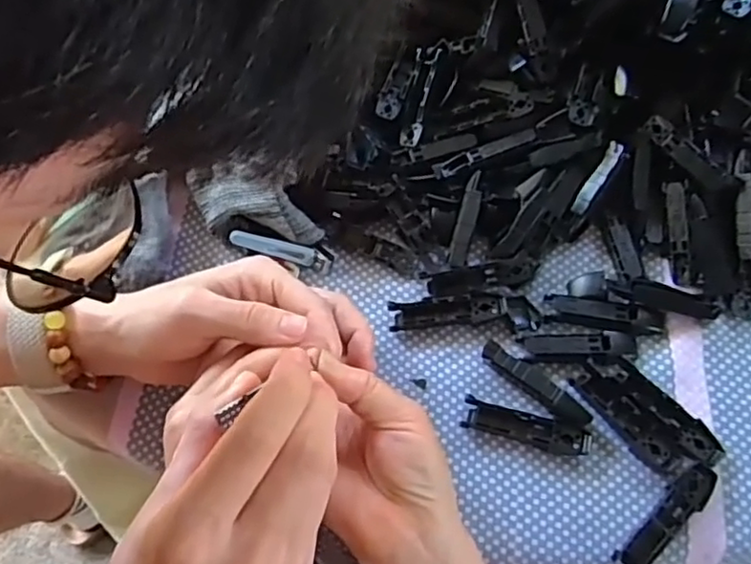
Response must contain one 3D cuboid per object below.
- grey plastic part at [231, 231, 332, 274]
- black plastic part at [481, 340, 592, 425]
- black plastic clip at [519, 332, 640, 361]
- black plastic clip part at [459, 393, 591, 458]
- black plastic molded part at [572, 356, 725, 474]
[{"bbox_3d":[-0.058,-0.020,0.412,0.063,0.013,0.012,15,65,-6],"label":"grey plastic part"},{"bbox_3d":[0.089,0.059,0.373,0.068,0.017,0.012,36,71,18],"label":"black plastic part"},{"bbox_3d":[0.118,0.035,0.381,0.066,0.010,0.019,-3,64,1],"label":"black plastic clip"},{"bbox_3d":[0.084,0.081,0.367,0.070,0.009,0.017,16,66,10],"label":"black plastic clip part"},{"bbox_3d":[0.148,0.073,0.364,0.034,0.015,0.080,-40,69,-15],"label":"black plastic molded part"}]

